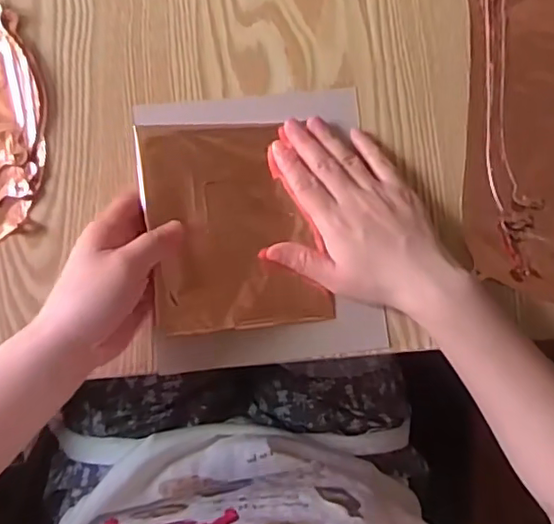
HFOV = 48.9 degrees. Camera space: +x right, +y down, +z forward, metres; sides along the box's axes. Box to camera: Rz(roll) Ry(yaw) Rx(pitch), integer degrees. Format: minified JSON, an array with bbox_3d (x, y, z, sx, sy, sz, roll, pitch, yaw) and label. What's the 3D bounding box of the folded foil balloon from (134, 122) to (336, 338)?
[{"bbox_3d":[-0.030,-0.026,0.425,0.117,0.026,0.144,-6,87,-5],"label":"folded foil balloon"}]

